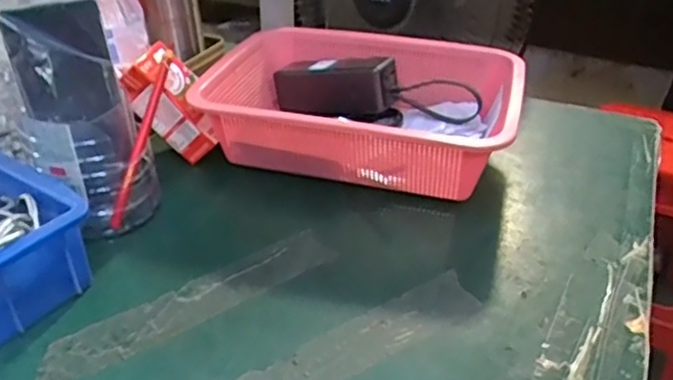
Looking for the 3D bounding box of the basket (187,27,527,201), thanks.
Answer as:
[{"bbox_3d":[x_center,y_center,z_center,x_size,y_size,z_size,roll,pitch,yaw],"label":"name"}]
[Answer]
[{"bbox_3d":[0.030,-0.081,0.629,0.294,0.091,0.214,11,34,15],"label":"basket"}]

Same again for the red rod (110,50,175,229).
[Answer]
[{"bbox_3d":[-0.166,-0.044,0.521,0.009,0.156,0.010,14,-5,23],"label":"red rod"}]

